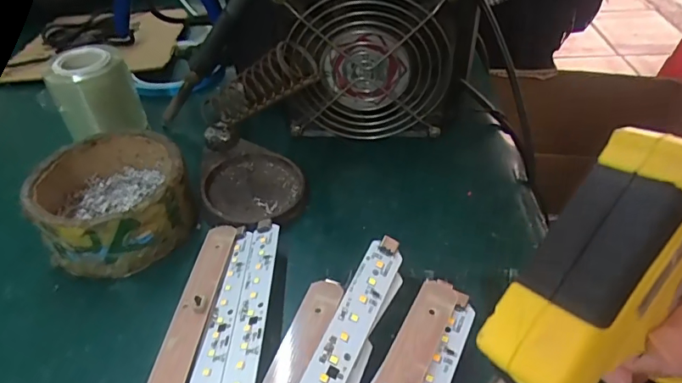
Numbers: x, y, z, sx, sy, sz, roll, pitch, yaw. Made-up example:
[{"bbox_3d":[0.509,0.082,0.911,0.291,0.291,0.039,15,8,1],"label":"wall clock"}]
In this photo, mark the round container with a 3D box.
[{"bbox_3d":[-0.137,0.003,0.294,0.083,0.038,0.081,-1,43,1],"label":"round container"}]

